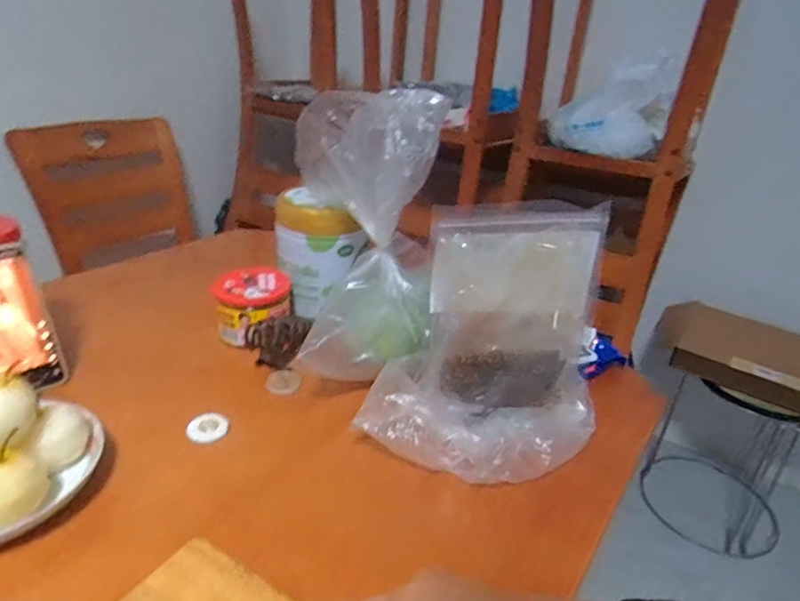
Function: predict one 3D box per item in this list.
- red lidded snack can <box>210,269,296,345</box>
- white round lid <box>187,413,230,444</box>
[{"bbox_3d":[-0.206,0.005,0.725,0.100,0.069,0.098,3,27,-2],"label":"red lidded snack can"},{"bbox_3d":[-0.205,0.136,0.561,0.041,0.011,0.041,3,27,-2],"label":"white round lid"}]

